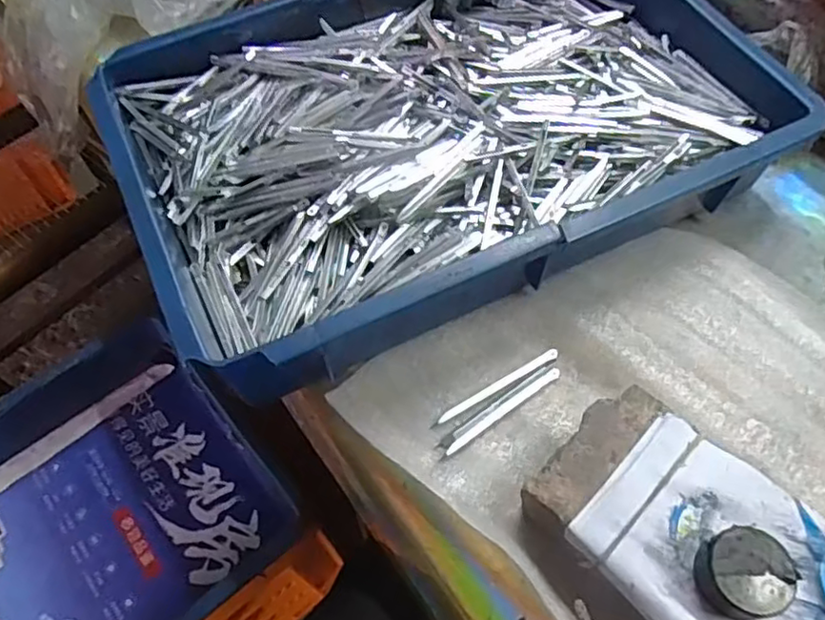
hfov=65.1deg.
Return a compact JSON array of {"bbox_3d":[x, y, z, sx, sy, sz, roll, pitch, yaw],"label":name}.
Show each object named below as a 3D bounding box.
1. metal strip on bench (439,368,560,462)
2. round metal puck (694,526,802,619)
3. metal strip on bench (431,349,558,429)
[{"bbox_3d":[0.054,0.062,0.393,0.092,0.005,0.007,-33,63,-17],"label":"metal strip on bench"},{"bbox_3d":[0.153,0.122,0.300,0.037,0.022,0.036,-1,59,1],"label":"round metal puck"},{"bbox_3d":[0.053,0.049,0.406,0.093,0.004,0.008,-28,62,-14],"label":"metal strip on bench"}]

